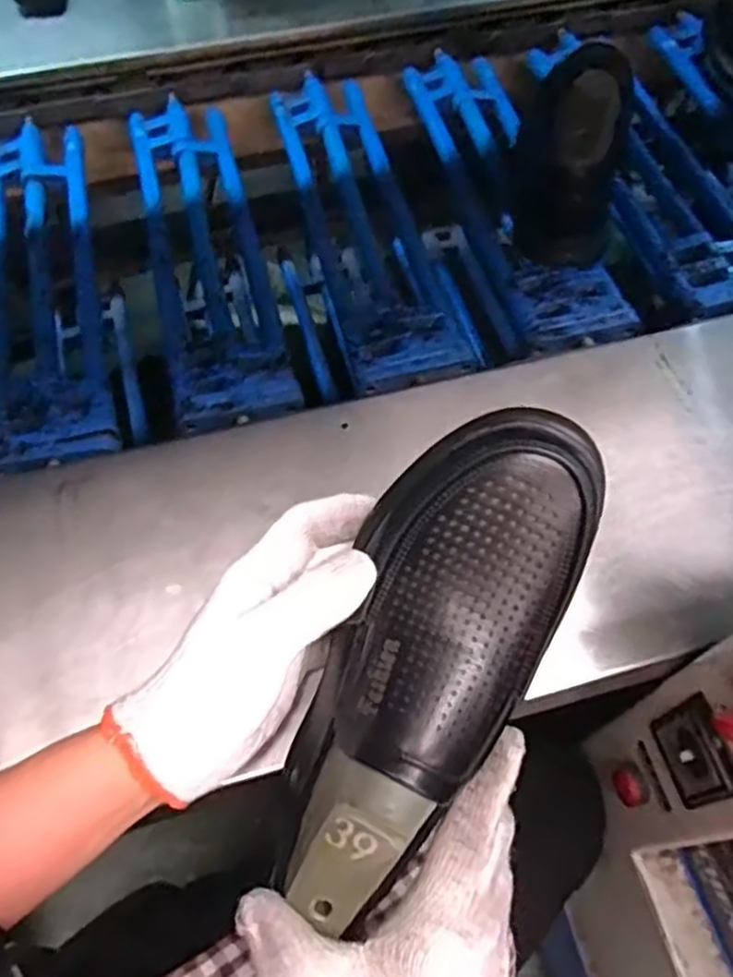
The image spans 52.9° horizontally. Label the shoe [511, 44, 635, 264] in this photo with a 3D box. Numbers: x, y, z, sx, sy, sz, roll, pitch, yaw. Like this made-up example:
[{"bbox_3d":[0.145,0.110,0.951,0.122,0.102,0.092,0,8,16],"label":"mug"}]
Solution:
[{"bbox_3d":[0.179,-0.305,0.630,0.084,0.110,0.236,12,63,6],"label":"shoe"}]

